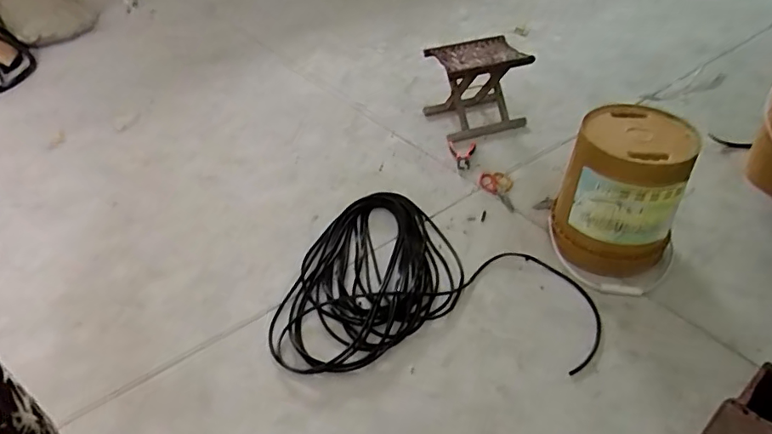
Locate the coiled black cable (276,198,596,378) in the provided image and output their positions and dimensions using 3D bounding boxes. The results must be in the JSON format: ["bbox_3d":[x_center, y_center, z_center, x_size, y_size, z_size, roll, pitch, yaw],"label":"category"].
[{"bbox_3d":[0.120,0.149,1.414,0.796,0.044,0.582,-1,41,3],"label":"coiled black cable"}]

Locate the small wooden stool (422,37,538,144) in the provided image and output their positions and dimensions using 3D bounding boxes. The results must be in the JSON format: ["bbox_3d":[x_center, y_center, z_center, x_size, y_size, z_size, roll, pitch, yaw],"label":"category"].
[{"bbox_3d":[0.329,-0.464,1.896,0.304,0.316,0.276,-12,41,-9],"label":"small wooden stool"}]

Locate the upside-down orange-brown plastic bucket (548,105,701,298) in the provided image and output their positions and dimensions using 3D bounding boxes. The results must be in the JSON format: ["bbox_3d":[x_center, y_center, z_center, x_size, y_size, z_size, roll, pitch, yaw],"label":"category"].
[{"bbox_3d":[0.598,-0.042,1.340,0.296,0.363,0.295,-2,41,2],"label":"upside-down orange-brown plastic bucket"}]

